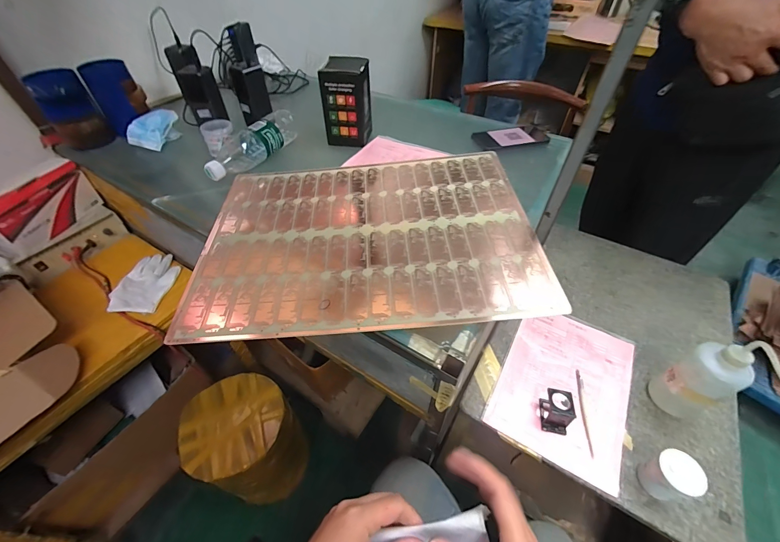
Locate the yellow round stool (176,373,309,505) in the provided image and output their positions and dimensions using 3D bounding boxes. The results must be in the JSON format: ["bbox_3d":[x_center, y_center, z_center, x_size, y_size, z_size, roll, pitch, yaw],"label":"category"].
[{"bbox_3d":[-0.349,0.435,0.840,0.208,0.336,0.211,0,48,0],"label":"yellow round stool"}]

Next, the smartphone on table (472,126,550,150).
[{"bbox_3d":[0.268,-0.295,0.725,0.150,0.010,0.082,-9,49,-7],"label":"smartphone on table"}]

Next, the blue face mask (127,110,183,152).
[{"bbox_3d":[-0.518,-0.310,0.722,0.076,0.052,0.090,9,49,9],"label":"blue face mask"}]

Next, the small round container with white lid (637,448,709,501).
[{"bbox_3d":[0.402,0.301,0.480,0.061,0.071,0.056,-2,48,-1],"label":"small round container with white lid"}]

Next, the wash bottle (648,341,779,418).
[{"bbox_3d":[0.497,0.166,0.513,0.070,0.196,0.078,-23,52,-19],"label":"wash bottle"}]

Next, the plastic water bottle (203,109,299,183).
[{"bbox_3d":[-0.274,-0.247,0.660,0.060,0.073,0.232,25,53,22],"label":"plastic water bottle"}]

